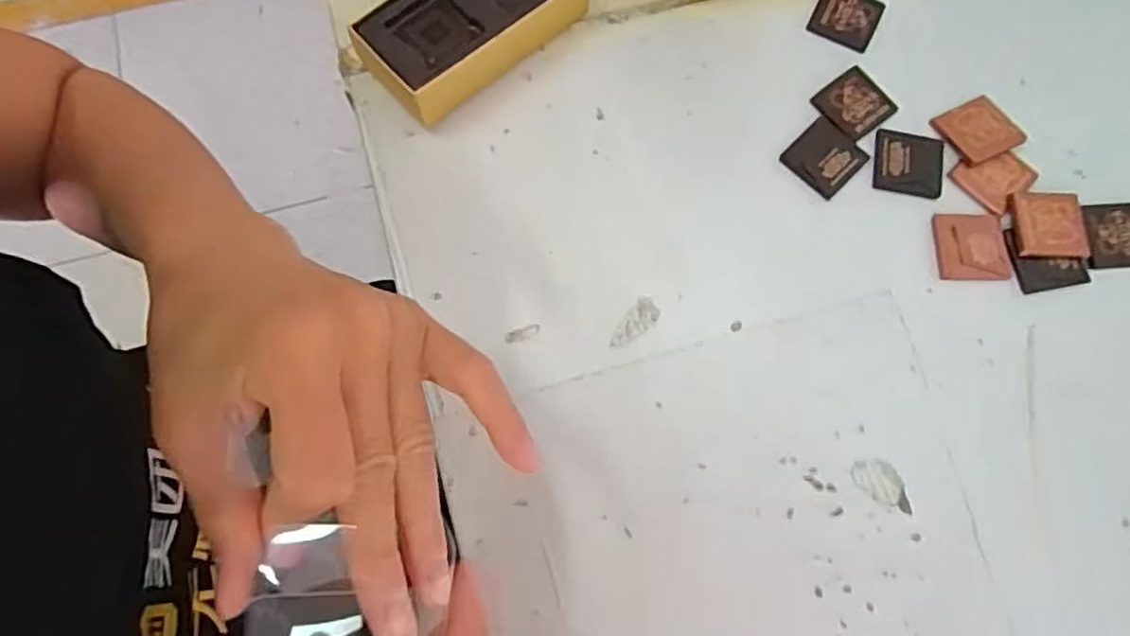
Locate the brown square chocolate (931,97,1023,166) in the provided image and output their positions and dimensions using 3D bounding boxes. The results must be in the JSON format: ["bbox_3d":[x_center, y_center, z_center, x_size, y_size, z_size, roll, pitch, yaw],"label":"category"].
[{"bbox_3d":[0.214,-0.097,0.357,0.035,0.004,0.033,-26,76,-9],"label":"brown square chocolate"}]

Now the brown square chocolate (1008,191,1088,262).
[{"bbox_3d":[0.238,-0.045,0.341,0.033,0.007,0.034,1,74,-1],"label":"brown square chocolate"}]

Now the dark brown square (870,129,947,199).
[{"bbox_3d":[0.177,-0.079,0.355,0.036,0.004,0.036,12,74,2],"label":"dark brown square"}]

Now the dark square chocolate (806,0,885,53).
[{"bbox_3d":[0.154,-0.165,0.378,0.035,0.005,0.035,27,75,6],"label":"dark square chocolate"}]

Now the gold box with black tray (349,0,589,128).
[{"bbox_3d":[-0.045,-0.152,0.358,0.111,0.036,0.059,-41,79,-12],"label":"gold box with black tray"}]

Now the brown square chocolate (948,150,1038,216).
[{"bbox_3d":[0.220,-0.073,0.353,0.035,0.004,0.031,-39,78,-12],"label":"brown square chocolate"}]

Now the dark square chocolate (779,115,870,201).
[{"bbox_3d":[0.134,-0.083,0.356,0.034,0.004,0.034,-42,79,-12],"label":"dark square chocolate"}]

